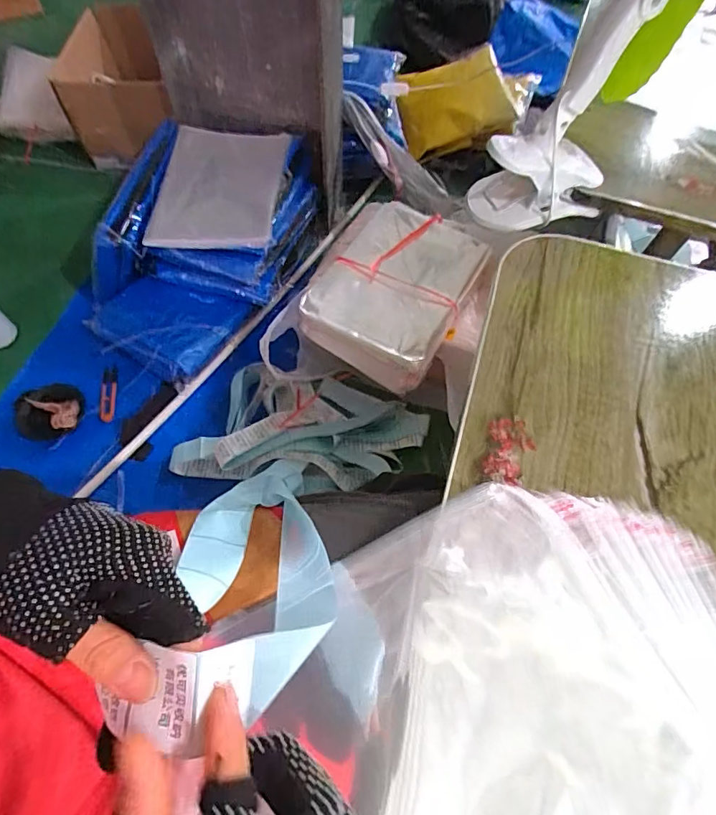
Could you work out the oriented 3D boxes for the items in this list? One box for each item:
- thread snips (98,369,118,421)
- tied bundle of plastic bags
[{"bbox_3d":[-0.464,-0.026,0.888,0.027,0.013,0.113,-6,62,-4],"label":"thread snips"},{"bbox_3d":[0.057,-0.221,0.868,0.265,0.087,0.323,25,64,12],"label":"tied bundle of plastic bags"}]

